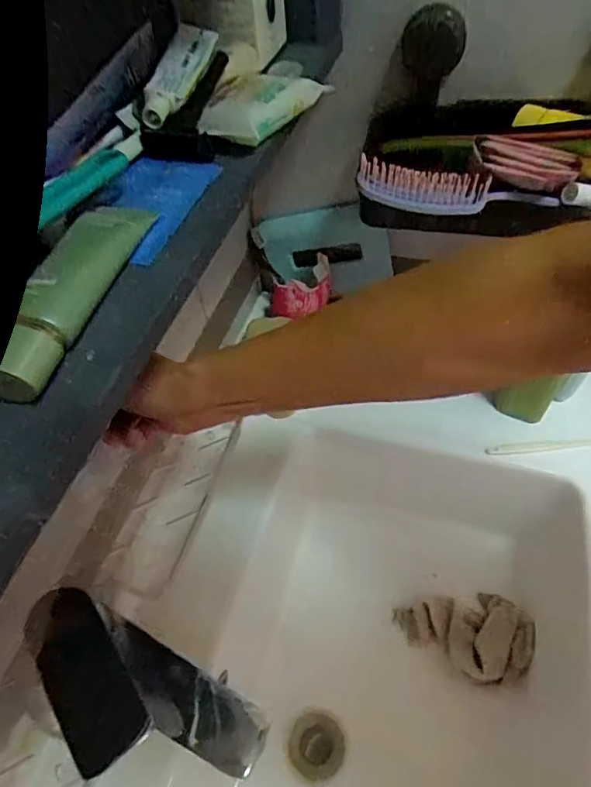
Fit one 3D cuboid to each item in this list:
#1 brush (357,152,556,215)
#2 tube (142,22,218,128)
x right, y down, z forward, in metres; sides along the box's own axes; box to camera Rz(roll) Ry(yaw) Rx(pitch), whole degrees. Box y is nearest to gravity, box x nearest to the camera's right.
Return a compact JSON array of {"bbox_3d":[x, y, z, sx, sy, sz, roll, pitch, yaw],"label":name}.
[{"bbox_3d":[0.136,-0.174,0.436,0.179,0.030,0.043,11,53,14],"label":"brush"},{"bbox_3d":[-0.079,-0.218,0.345,0.030,0.020,0.113,4,52,9],"label":"tube"}]

